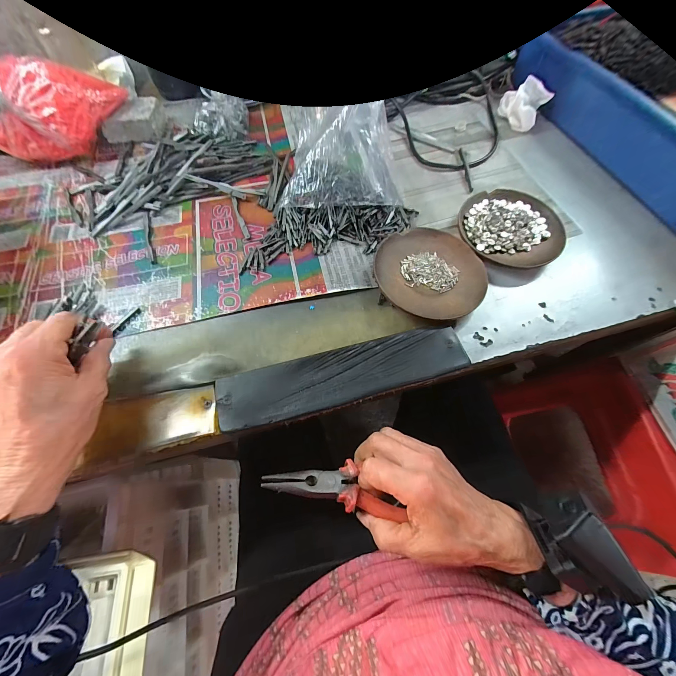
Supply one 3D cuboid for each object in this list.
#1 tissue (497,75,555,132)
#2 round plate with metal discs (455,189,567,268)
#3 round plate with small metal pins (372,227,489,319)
[{"bbox_3d":[0.264,-0.334,0.410,0.060,0.045,0.064,28,68,13],"label":"tissue"},{"bbox_3d":[0.197,-0.127,0.331,0.111,0.016,0.110,0,64,1],"label":"round plate with metal discs"},{"bbox_3d":[0.095,-0.070,0.302,0.110,0.019,0.112,0,64,1],"label":"round plate with small metal pins"}]

